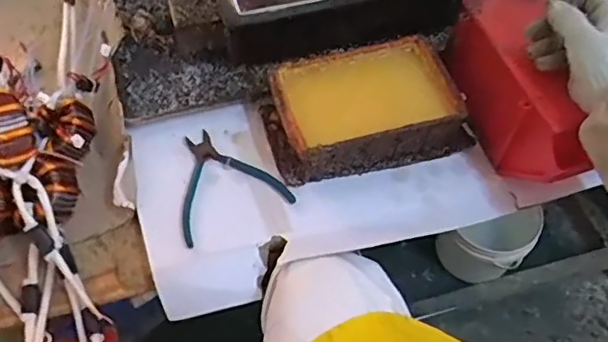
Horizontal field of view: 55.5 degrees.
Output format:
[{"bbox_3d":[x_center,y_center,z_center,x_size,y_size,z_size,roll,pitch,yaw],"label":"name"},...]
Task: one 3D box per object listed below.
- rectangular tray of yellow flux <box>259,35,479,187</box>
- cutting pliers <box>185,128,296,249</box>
[{"bbox_3d":[0.070,-0.073,0.680,0.219,0.065,0.130,-14,58,-10],"label":"rectangular tray of yellow flux"},{"bbox_3d":[-0.094,0.007,0.662,0.126,0.007,0.133,-21,60,-14],"label":"cutting pliers"}]

